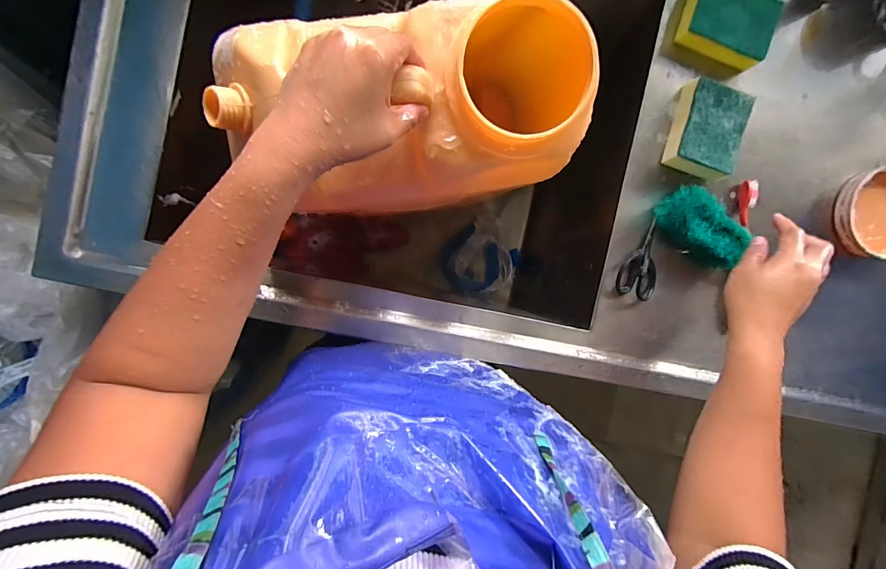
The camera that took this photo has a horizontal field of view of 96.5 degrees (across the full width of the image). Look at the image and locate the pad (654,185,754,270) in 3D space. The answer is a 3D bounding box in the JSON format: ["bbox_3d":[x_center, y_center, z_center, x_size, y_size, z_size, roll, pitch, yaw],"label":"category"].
[{"bbox_3d":[0.312,-0.068,0.478,0.114,0.040,0.066,23,89,-7],"label":"pad"}]

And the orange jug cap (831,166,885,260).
[{"bbox_3d":[0.564,-0.091,0.510,0.118,0.030,0.112,0,92,-7],"label":"orange jug cap"}]

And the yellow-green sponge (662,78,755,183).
[{"bbox_3d":[0.314,-0.185,0.472,0.075,0.035,0.104,14,90,-7],"label":"yellow-green sponge"}]

